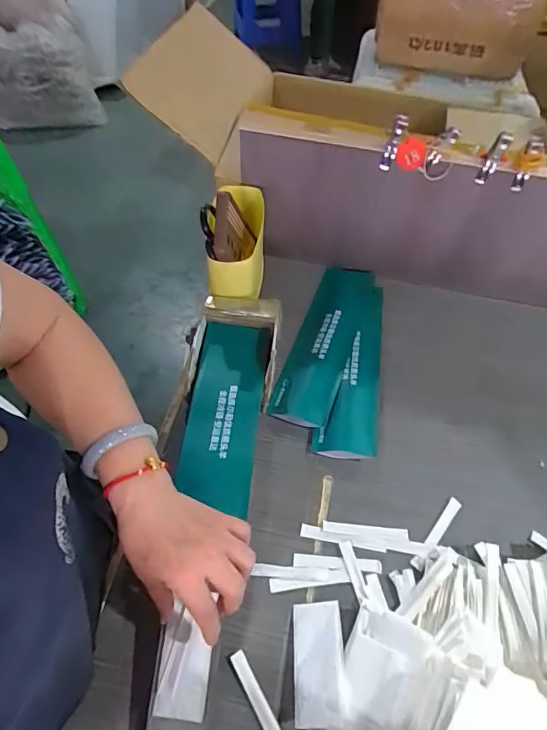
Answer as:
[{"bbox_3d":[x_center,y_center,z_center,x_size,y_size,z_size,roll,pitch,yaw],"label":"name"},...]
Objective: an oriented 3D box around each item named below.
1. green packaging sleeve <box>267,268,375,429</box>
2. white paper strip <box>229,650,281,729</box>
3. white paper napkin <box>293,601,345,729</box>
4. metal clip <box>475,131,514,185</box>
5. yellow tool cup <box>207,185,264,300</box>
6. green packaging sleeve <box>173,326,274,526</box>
[{"bbox_3d":[0.075,-0.042,0.614,0.077,0.010,0.277,18,58,10],"label":"green packaging sleeve"},{"bbox_3d":[-0.011,0.305,0.397,0.014,0.004,0.092,-26,61,-17],"label":"white paper strip"},{"bbox_3d":[0.040,0.267,0.402,0.045,0.006,0.095,-11,41,12],"label":"white paper napkin"},{"bbox_3d":[0.260,-0.244,0.523,0.019,0.063,0.017,28,60,16],"label":"metal clip"},{"bbox_3d":[-0.046,-0.164,0.606,0.073,0.074,0.153,1,57,-1],"label":"yellow tool cup"},{"bbox_3d":[-0.056,0.049,0.515,0.085,0.017,0.237,3,53,0],"label":"green packaging sleeve"}]

